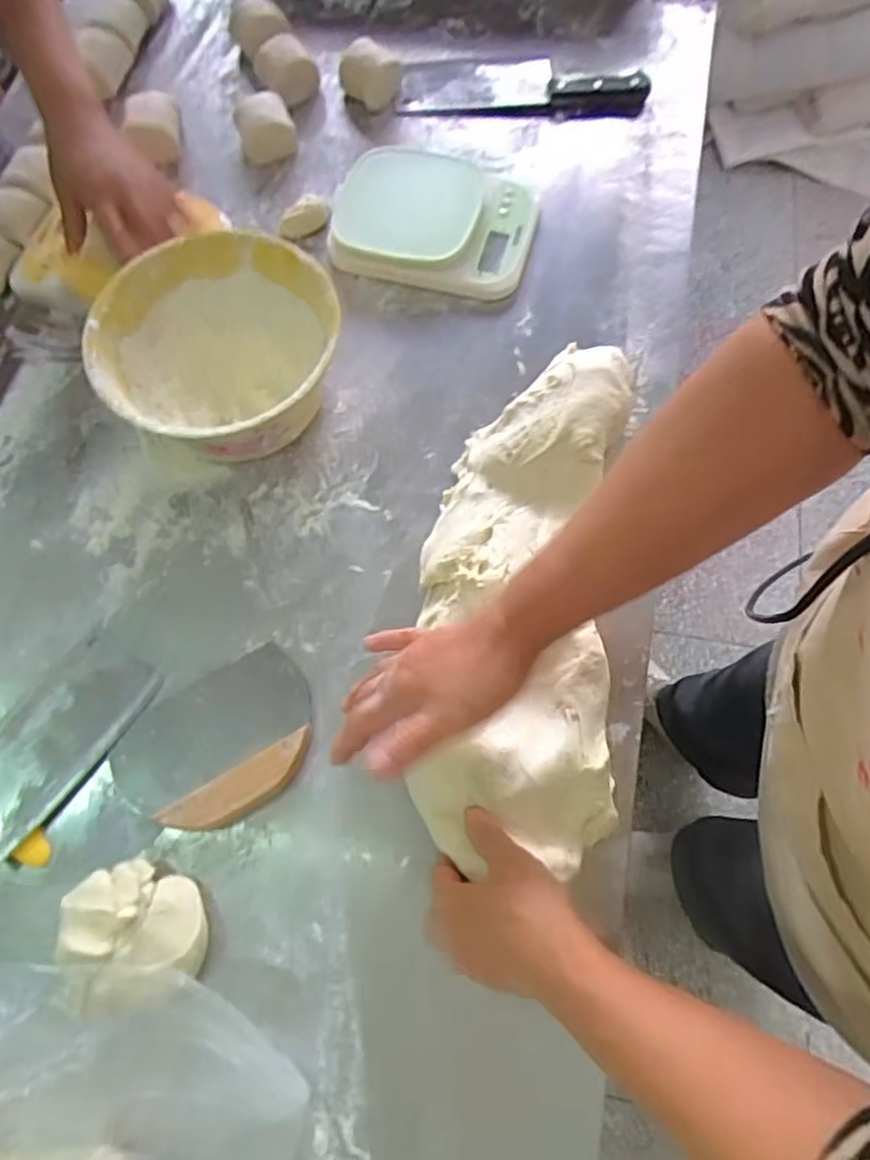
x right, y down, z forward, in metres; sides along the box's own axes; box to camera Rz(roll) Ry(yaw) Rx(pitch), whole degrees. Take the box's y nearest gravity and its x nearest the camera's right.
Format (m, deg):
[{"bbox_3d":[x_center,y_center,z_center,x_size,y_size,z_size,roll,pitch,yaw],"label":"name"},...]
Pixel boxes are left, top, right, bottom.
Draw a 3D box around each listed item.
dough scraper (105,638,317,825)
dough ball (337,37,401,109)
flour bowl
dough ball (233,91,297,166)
[{"bbox_3d":[-0.170,0.126,0.534,0.155,0.018,0.115,-29,72,-9],"label":"dough scraper"},{"bbox_3d":[-0.071,-0.564,0.775,0.054,0.048,0.054,0,70,1],"label":"dough ball"},{"bbox_3d":[-0.180,-0.192,0.611,0.200,0.096,0.192,0,70,1],"label":"flour bowl"},{"bbox_3d":[-0.186,-0.497,0.760,0.059,0.048,0.057,0,70,1],"label":"dough ball"}]

